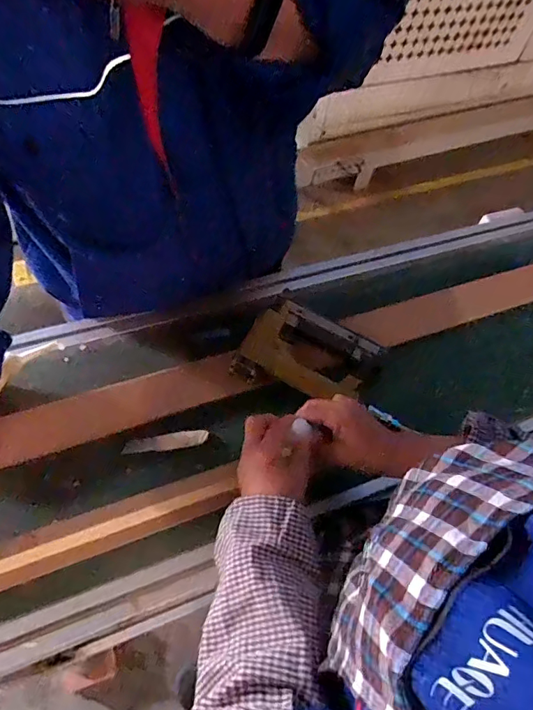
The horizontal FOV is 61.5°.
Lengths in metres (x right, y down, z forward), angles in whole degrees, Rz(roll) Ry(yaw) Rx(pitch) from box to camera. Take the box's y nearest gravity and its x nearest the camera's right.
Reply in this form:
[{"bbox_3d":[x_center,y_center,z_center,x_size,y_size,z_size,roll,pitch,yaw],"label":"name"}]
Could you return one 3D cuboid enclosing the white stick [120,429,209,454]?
[{"bbox_3d":[-0.127,0.111,0.569,0.104,0.007,0.021,-7,61,-9],"label":"white stick"}]

